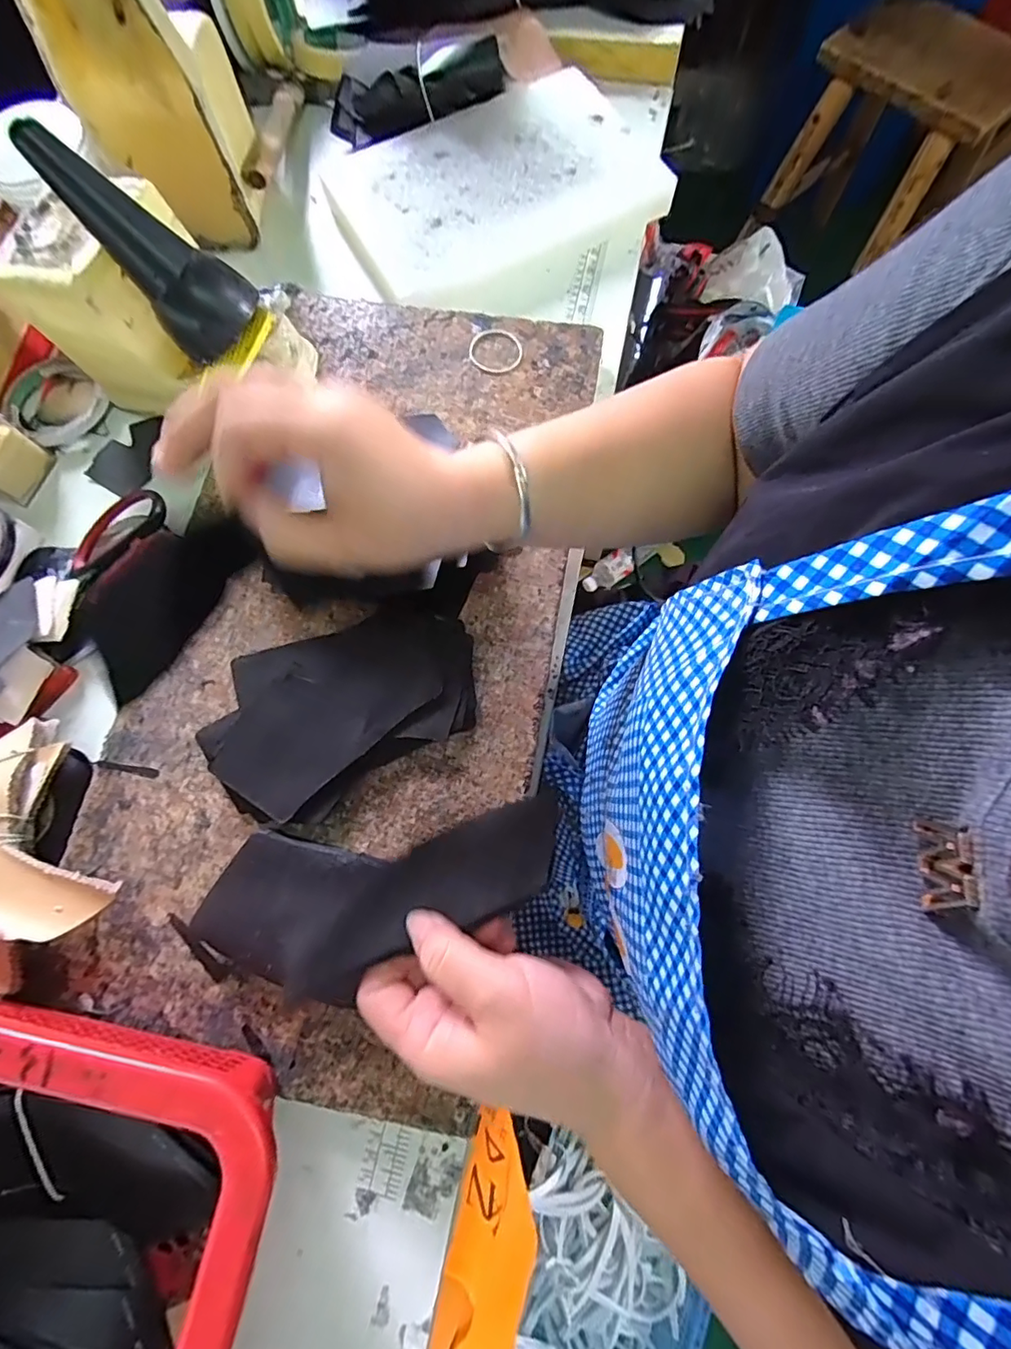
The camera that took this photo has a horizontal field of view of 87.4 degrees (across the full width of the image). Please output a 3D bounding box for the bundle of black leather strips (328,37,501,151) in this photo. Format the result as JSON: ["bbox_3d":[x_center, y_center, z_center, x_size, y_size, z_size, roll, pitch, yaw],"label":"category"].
[{"bbox_3d":[-0.096,-0.587,0.535,0.186,0.048,0.058,-3,74,14],"label":"bundle of black leather strips"}]

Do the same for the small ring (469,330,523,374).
[{"bbox_3d":[-0.009,-0.282,0.461,0.046,0.004,0.046,0,74,1],"label":"small ring"}]

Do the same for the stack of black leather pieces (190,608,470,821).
[{"bbox_3d":[-0.110,0.024,0.367,0.184,0.018,0.115,-21,75,-4],"label":"stack of black leather pieces"}]

